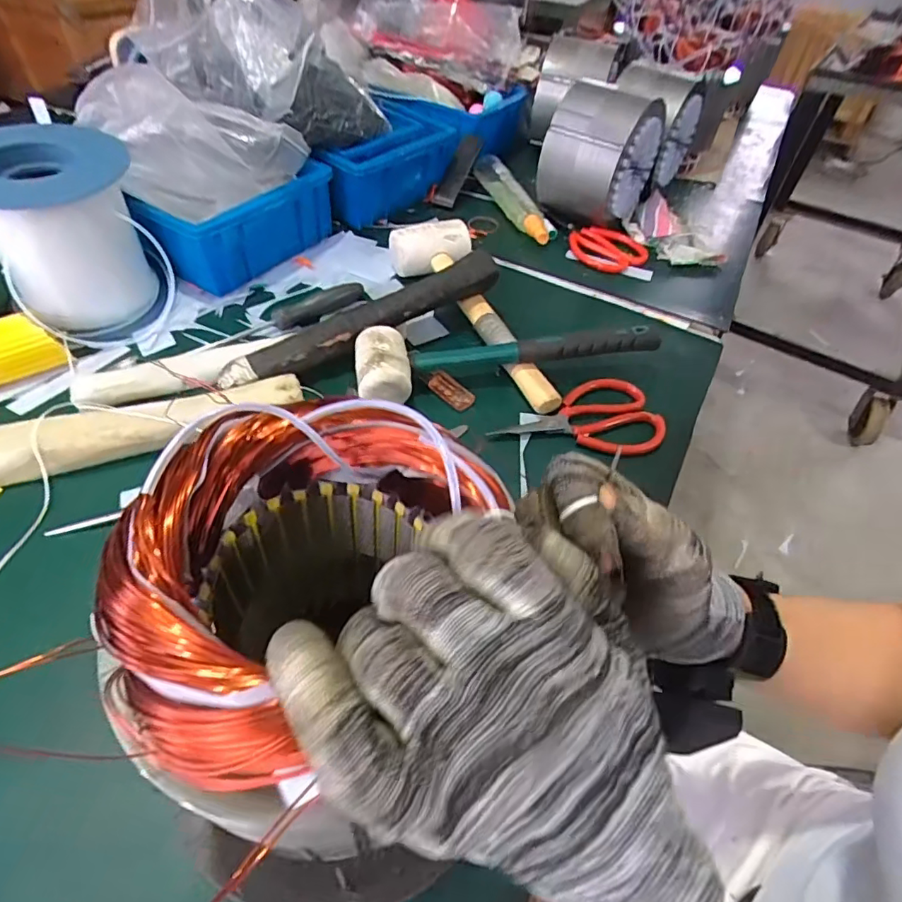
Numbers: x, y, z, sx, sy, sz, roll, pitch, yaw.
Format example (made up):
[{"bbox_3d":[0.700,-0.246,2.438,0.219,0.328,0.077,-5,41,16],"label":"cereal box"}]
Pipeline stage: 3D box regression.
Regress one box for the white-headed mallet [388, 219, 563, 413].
[{"bbox_3d":[0.016,-0.152,0.550,0.089,0.053,0.285,-13,52,-16],"label":"white-headed mallet"}]

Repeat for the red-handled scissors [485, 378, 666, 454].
[{"bbox_3d":[0.118,-0.034,0.490,0.154,0.013,0.084,2,50,-4],"label":"red-handled scissors"}]

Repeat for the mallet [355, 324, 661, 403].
[{"bbox_3d":[0.053,-0.097,0.512,0.292,0.048,0.077,-11,52,-14],"label":"mallet"}]

